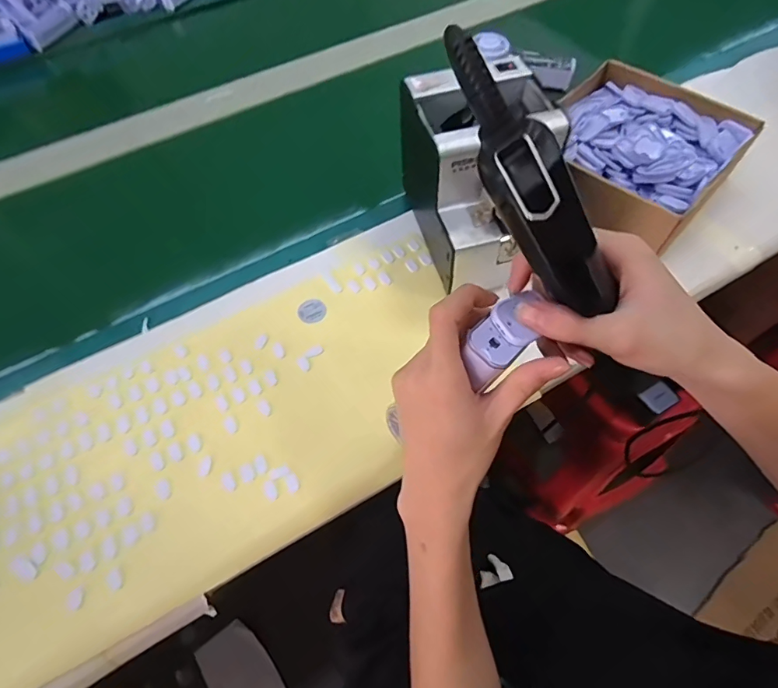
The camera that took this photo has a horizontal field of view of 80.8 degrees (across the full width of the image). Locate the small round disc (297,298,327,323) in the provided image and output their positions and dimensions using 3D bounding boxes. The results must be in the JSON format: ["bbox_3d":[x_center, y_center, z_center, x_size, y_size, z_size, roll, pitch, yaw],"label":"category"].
[{"bbox_3d":[-0.082,-0.036,0.484,0.029,0.004,0.030,-1,58,2],"label":"small round disc"}]

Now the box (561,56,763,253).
[{"bbox_3d":[0.280,-0.222,0.539,0.200,0.072,0.204,37,67,22],"label":"box"}]

